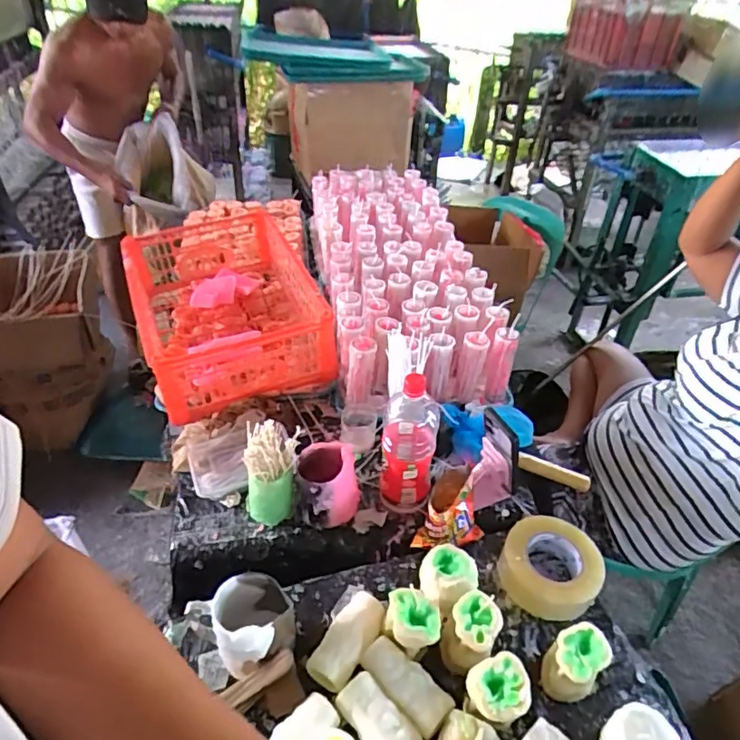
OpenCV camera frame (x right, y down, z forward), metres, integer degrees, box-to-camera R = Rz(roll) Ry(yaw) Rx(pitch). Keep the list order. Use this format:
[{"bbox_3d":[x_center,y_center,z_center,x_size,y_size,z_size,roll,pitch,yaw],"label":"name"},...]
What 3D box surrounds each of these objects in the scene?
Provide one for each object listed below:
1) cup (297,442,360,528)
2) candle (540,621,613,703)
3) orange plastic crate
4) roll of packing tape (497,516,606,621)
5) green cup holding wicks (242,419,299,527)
[{"bbox_3d":[-0.063,0.174,0.837,0.088,0.096,0.084,1,40,-1],"label":"cup"},{"bbox_3d":[0.247,0.354,0.667,0.072,0.073,0.062,-31,50,-33],"label":"candle"},{"bbox_3d":[-0.293,-0.135,1.090,0.317,0.150,0.481,-16,43,-21],"label":"orange plastic crate"},{"bbox_3d":[0.256,0.276,0.783,0.131,0.049,0.133,1,40,-1],"label":"roll of packing tape"},{"bbox_3d":[-0.147,0.153,0.827,0.083,0.140,0.084,-1,40,-4],"label":"green cup holding wicks"}]

